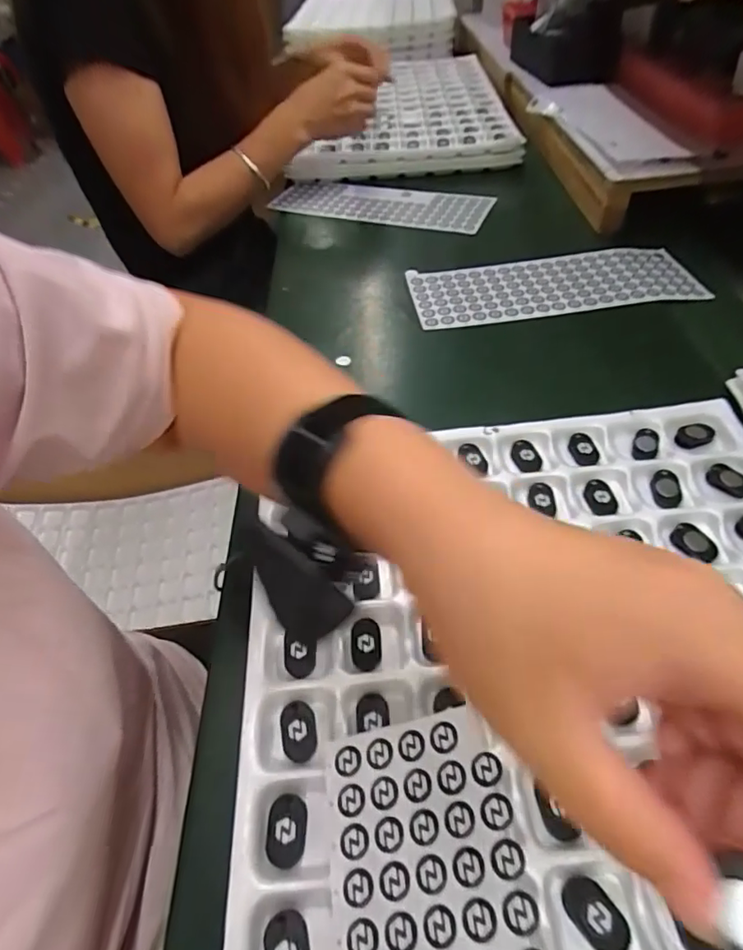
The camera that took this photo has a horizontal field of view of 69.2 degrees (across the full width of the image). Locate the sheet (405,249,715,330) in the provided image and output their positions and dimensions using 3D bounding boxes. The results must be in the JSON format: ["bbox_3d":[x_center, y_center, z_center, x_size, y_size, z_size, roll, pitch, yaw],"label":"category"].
[{"bbox_3d":[0.194,-0.205,0.586,0.295,0.007,0.105,-5,50,2],"label":"sheet"}]

